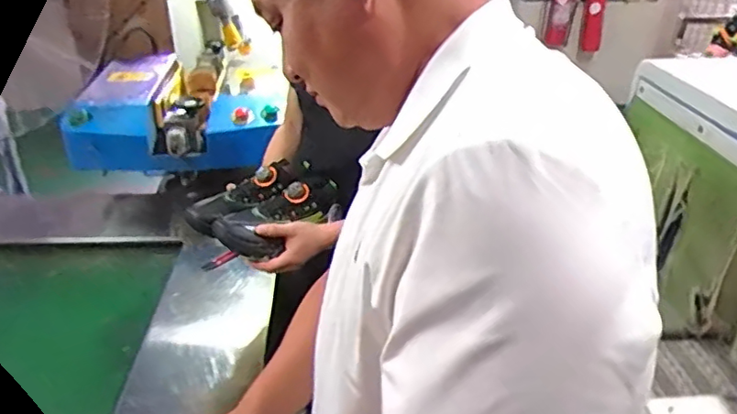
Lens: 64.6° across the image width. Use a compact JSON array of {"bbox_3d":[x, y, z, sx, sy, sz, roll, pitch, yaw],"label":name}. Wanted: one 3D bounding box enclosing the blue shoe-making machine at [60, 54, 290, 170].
[{"bbox_3d":[-0.496,-0.263,1.619,0.536,0.195,0.446,2,30,3],"label":"blue shoe-making machine"}]

